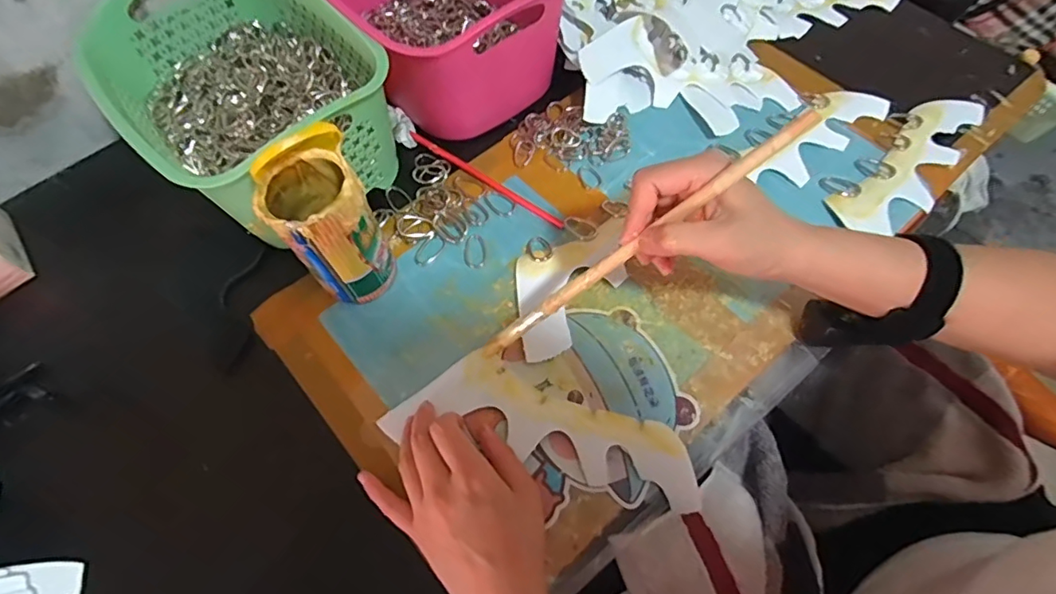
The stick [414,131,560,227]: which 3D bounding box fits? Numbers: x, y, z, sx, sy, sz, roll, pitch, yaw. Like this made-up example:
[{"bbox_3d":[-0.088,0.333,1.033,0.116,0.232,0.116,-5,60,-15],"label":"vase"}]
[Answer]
[{"bbox_3d":[-0.041,-0.113,0.508,0.184,0.006,0.009,34,70,18],"label":"stick"}]

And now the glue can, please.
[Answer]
[{"bbox_3d":[-0.150,-0.054,0.407,0.065,0.148,0.065,-1,63,2],"label":"glue can"}]

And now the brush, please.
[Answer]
[{"bbox_3d":[0.060,-0.027,0.351,0.266,0.009,0.011,-37,60,29],"label":"brush"}]

